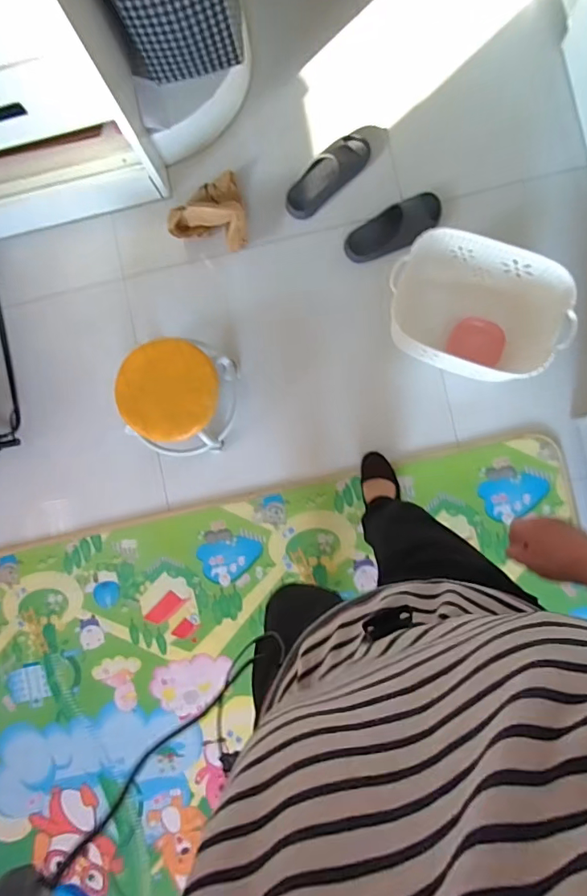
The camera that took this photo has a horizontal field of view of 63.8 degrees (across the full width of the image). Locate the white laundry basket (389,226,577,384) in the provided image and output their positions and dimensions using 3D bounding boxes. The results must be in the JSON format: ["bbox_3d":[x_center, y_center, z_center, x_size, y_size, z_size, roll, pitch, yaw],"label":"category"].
[{"bbox_3d":[0.433,-0.313,1.133,0.407,0.203,0.282,20,89,5],"label":"white laundry basket"}]

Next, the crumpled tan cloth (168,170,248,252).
[{"bbox_3d":[-0.217,-0.638,1.246,0.199,0.092,0.217,7,88,4],"label":"crumpled tan cloth"}]

